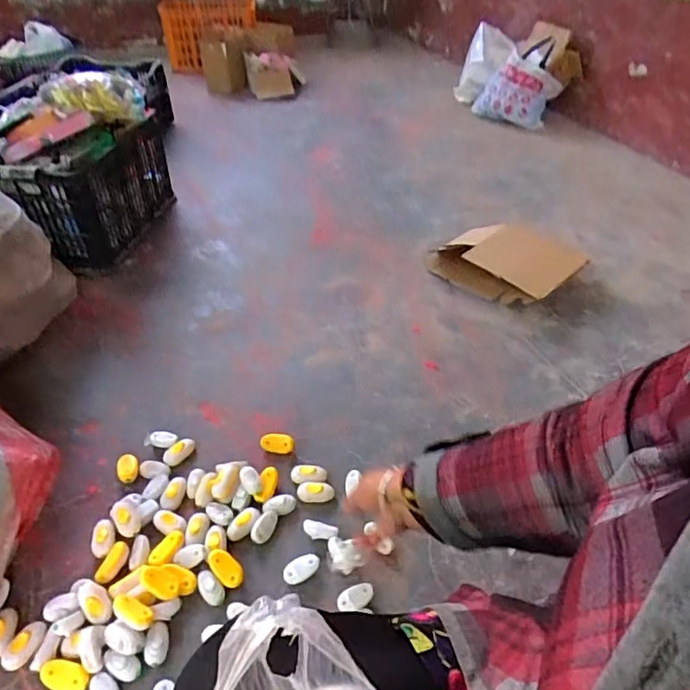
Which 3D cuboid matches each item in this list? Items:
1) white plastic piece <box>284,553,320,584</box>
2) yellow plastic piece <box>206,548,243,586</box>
[{"bbox_3d":[-0.064,0.332,0.783,0.055,0.017,0.032,-18,44,-18],"label":"white plastic piece"},{"bbox_3d":[-0.173,0.324,0.767,0.058,0.012,0.034,41,64,12],"label":"yellow plastic piece"}]

